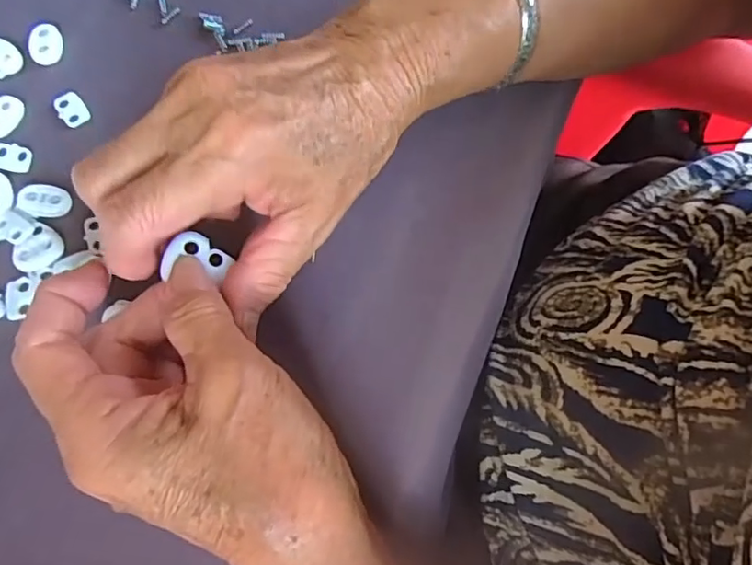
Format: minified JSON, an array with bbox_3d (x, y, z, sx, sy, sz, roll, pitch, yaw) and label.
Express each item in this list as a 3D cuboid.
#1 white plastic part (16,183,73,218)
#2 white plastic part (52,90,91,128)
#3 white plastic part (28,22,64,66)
[{"bbox_3d":[-0.155,-0.038,0.265,0.025,0.004,0.015,2,75,-1],"label":"white plastic part"},{"bbox_3d":[-0.150,-0.086,0.281,0.013,0.004,0.019,-35,79,-10],"label":"white plastic part"},{"bbox_3d":[-0.167,-0.120,0.289,0.015,0.004,0.021,-1,75,-2],"label":"white plastic part"}]

